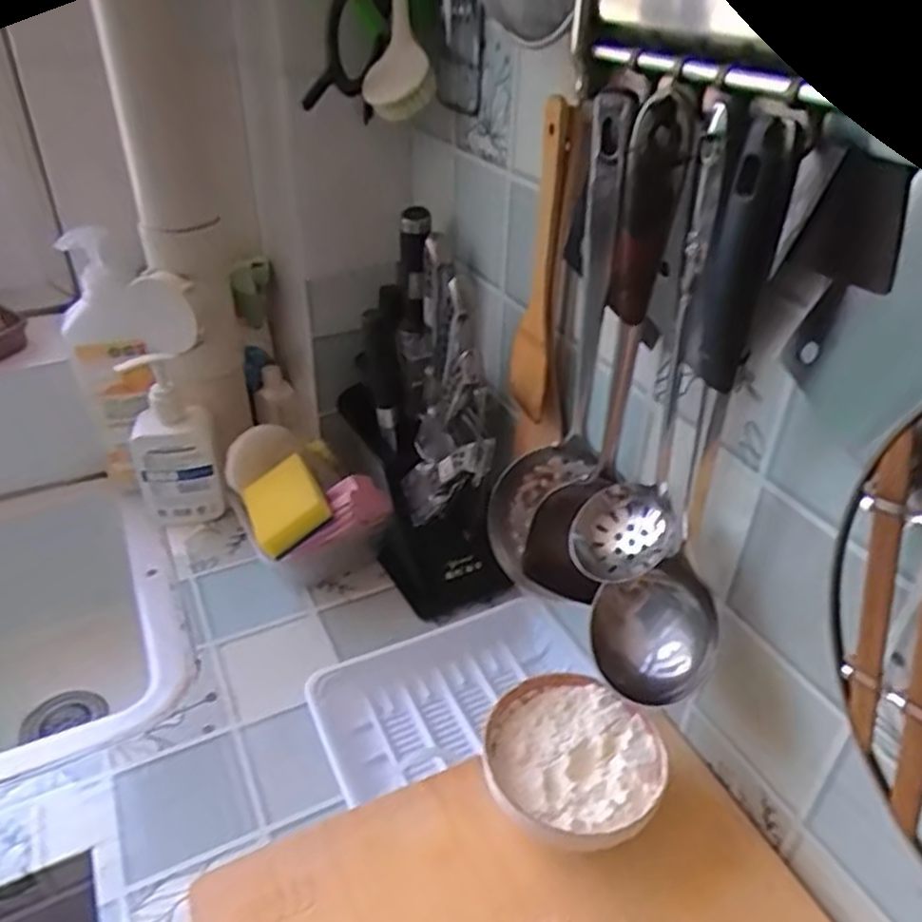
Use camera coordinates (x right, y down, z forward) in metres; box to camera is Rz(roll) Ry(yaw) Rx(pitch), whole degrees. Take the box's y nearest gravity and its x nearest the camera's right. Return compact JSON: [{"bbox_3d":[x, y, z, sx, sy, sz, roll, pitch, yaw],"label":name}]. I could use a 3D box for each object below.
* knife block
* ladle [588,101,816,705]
[{"bbox_3d":[-0.034,-0.045,0.720,0.132,0.319,0.285,-6,36,-10],"label":"knife block"},{"bbox_3d":[0.124,-0.007,0.389,0.068,0.323,0.071,9,36,11],"label":"ladle"}]

